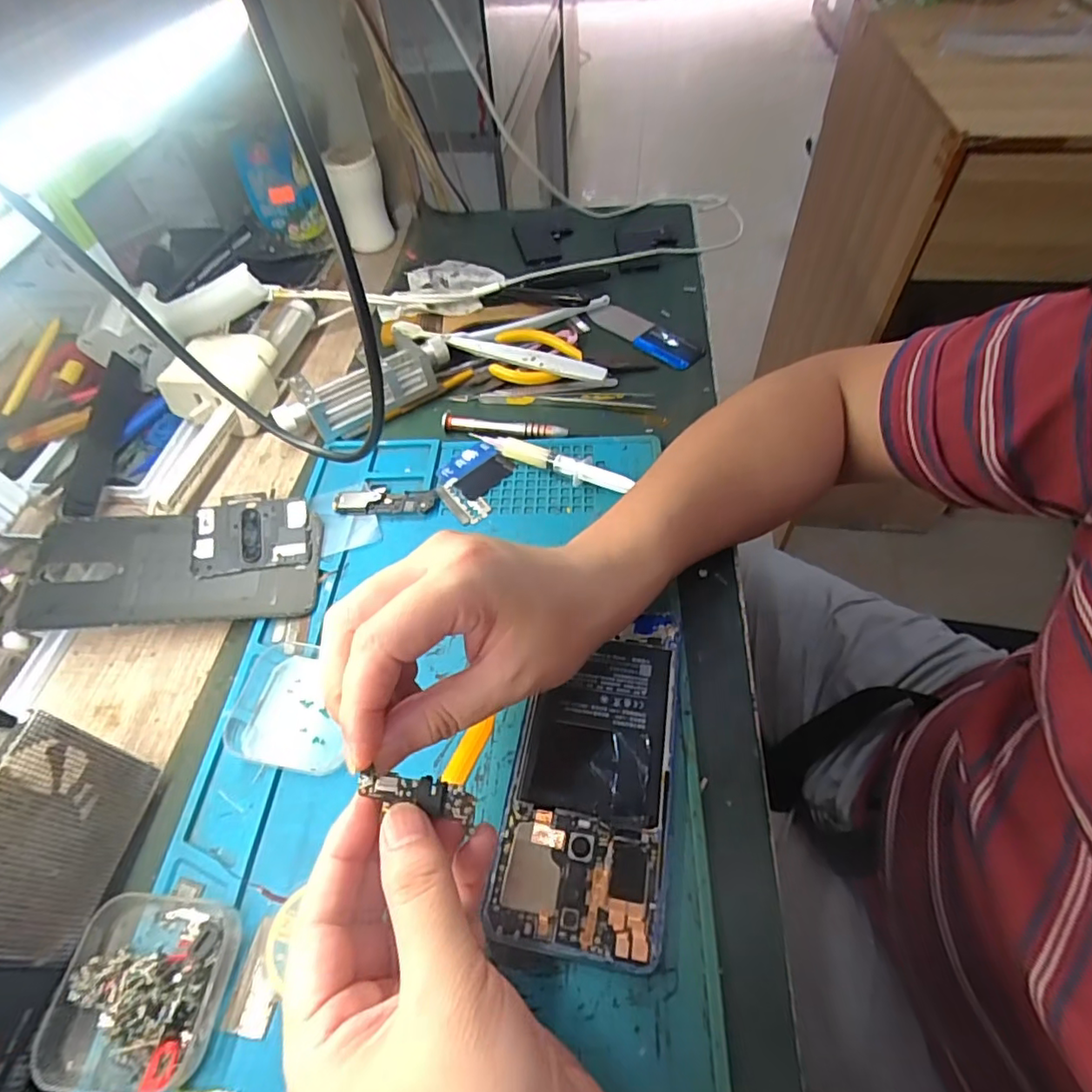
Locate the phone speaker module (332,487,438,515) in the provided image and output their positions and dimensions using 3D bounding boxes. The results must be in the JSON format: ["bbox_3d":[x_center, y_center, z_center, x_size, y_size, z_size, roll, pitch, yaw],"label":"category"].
[{"bbox_3d":[-0.108,-0.031,0.384,0.067,0.007,0.021,-1,54,4],"label":"phone speaker module"}]

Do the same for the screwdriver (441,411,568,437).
[{"bbox_3d":[-0.032,-0.089,0.427,0.095,0.008,0.009,8,55,10],"label":"screwdriver"}]

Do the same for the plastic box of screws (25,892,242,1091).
[{"bbox_3d":[-0.164,0.177,0.230,0.065,0.021,0.063,-4,54,1],"label":"plastic box of screws"}]

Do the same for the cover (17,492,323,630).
[{"bbox_3d":[-0.224,0.008,0.350,0.159,0.006,0.082,-2,63,-9],"label":"cover"}]

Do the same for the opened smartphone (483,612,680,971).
[{"bbox_3d":[0.024,0.104,0.276,0.070,0.010,0.155,7,55,9],"label":"opened smartphone"}]

